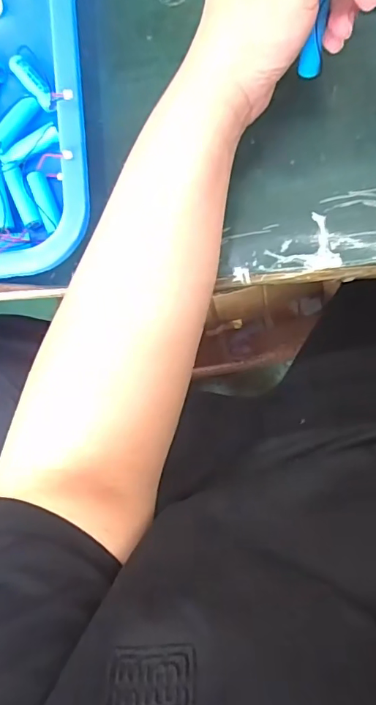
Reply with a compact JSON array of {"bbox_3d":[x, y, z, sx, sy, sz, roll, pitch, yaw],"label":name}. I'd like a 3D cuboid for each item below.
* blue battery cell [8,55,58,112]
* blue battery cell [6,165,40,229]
[{"bbox_3d":[-0.117,-0.204,0.367,0.014,0.013,0.050,-39,85,3],"label":"blue battery cell"},{"bbox_3d":[-0.123,-0.116,0.365,0.013,0.013,0.050,-22,90,6],"label":"blue battery cell"}]

